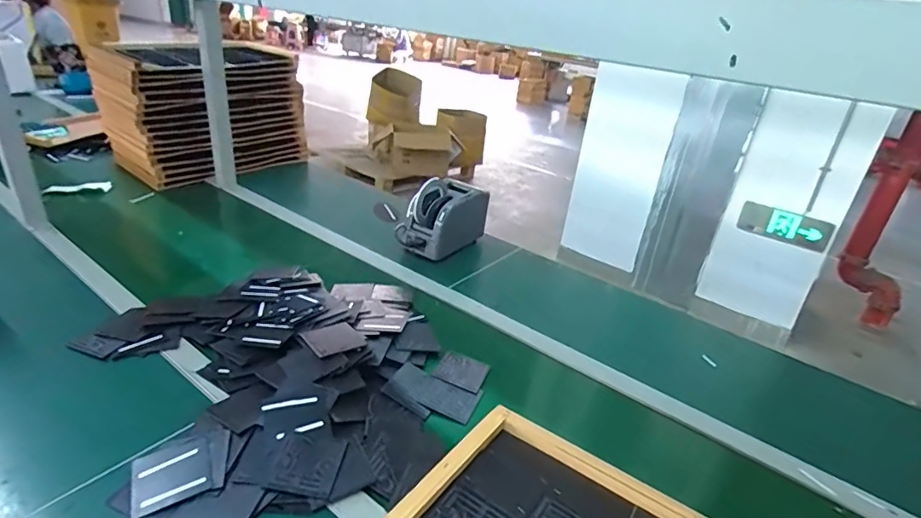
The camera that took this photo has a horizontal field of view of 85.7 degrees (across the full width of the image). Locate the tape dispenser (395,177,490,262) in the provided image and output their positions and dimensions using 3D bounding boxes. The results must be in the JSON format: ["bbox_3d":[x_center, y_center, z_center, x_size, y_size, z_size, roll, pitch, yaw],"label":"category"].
[{"bbox_3d":[-0.040,-0.104,1.190,0.124,0.147,0.200,22,30,27],"label":"tape dispenser"}]

